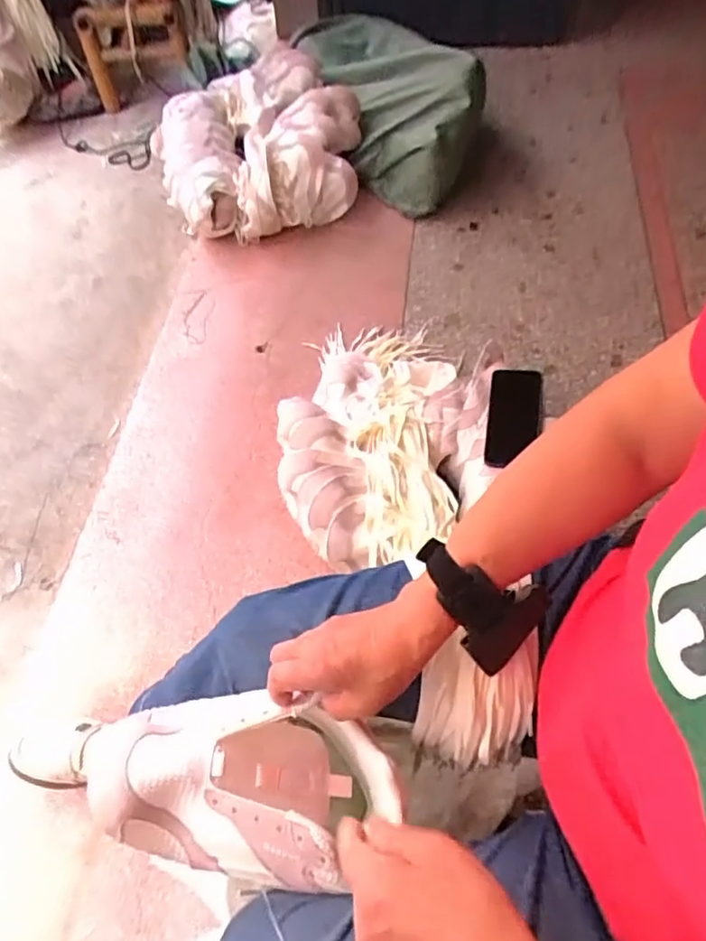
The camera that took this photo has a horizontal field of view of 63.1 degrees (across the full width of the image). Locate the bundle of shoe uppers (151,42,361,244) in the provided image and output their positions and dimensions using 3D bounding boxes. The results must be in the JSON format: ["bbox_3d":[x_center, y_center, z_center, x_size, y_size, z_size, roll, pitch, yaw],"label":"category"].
[{"bbox_3d":[-0.236,-0.795,1.407,0.466,0.180,0.496,-18,61,-9],"label":"bundle of shoe uppers"}]

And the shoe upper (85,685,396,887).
[{"bbox_3d":[-0.078,0.241,0.447,0.214,0.113,0.118,6,58,8],"label":"shoe upper"}]

